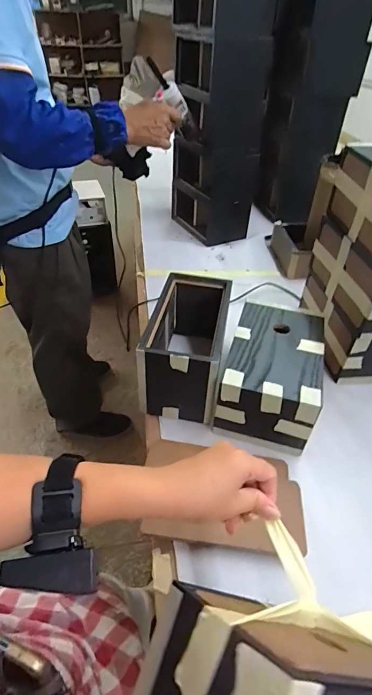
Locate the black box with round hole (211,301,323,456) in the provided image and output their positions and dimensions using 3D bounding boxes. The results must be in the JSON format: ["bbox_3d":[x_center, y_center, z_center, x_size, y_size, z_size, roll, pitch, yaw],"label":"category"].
[{"bbox_3d":[0.135,0.031,0.583,0.133,0.096,0.209,13,44,12],"label":"black box with round hole"}]

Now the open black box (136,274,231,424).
[{"bbox_3d":[0.003,-0.009,0.612,0.109,0.124,0.220,8,43,6],"label":"open black box"}]

